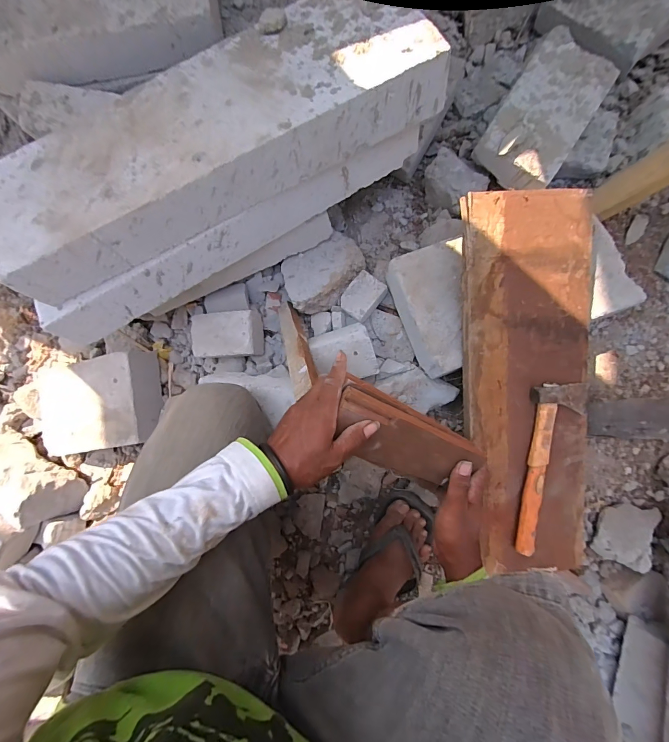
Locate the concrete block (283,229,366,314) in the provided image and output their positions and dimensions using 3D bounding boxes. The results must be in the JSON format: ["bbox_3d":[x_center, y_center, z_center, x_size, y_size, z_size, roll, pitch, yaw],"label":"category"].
[{"bbox_3d":[-0.018,-0.175,0.631,0.146,0.060,0.111,-28,85,0],"label":"concrete block"}]

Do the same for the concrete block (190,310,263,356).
[{"bbox_3d":[-0.192,-0.062,0.622,0.119,0.073,0.076,-3,86,2],"label":"concrete block"}]

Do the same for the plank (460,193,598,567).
[{"bbox_3d":[0.293,0.027,0.510,0.189,0.028,0.556,-5,96,2],"label":"plank"}]

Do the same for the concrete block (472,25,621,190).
[{"bbox_3d":[0.327,-0.403,0.541,0.133,0.052,0.208,33,87,4],"label":"concrete block"}]

